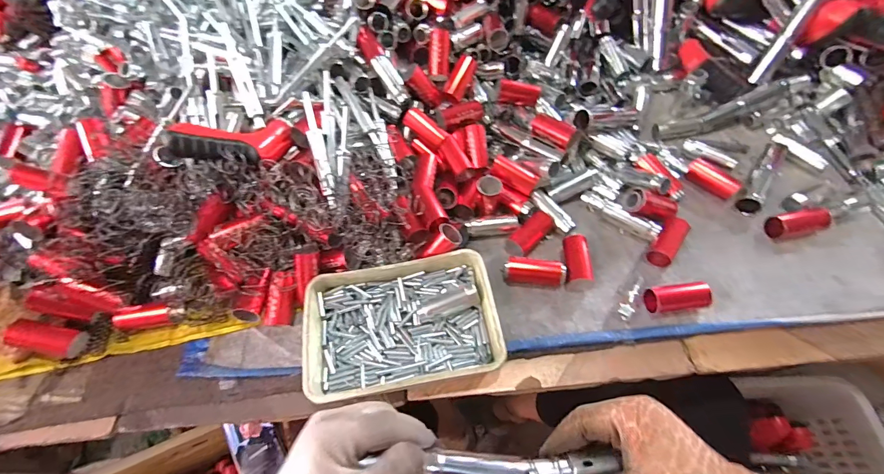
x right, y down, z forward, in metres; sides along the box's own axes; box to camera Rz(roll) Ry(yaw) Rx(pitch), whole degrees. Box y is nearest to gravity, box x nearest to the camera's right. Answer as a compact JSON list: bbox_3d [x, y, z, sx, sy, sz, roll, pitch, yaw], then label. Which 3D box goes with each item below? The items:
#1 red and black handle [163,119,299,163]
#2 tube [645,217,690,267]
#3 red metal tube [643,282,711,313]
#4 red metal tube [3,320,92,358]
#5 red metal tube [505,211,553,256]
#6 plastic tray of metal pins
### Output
[{"bbox_3d":[-0.248,-0.114,0.450,0.134,0.029,0.072,-11,61,-31],"label":"red and black handle"},{"bbox_3d":[0.274,0.004,0.452,0.027,0.021,0.065,35,67,21],"label":"tube"},{"bbox_3d":[0.263,0.068,0.415,0.062,0.030,0.028,-8,59,-2],"label":"red metal tube"},{"bbox_3d":[-0.439,0.115,0.416,0.066,0.023,0.031,22,80,-33],"label":"red metal tube"},{"bbox_3d":[0.111,-0.005,0.475,0.067,0.024,0.030,-40,65,-19],"label":"red metal tube"},{"bbox_3d":[-0.044,0.094,0.410,0.203,0.042,0.141,-9,59,-2],"label":"plastic tray of metal pins"}]

